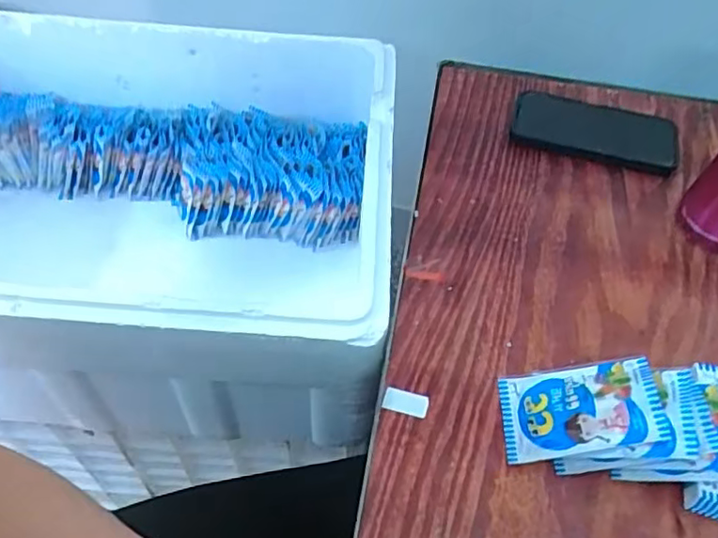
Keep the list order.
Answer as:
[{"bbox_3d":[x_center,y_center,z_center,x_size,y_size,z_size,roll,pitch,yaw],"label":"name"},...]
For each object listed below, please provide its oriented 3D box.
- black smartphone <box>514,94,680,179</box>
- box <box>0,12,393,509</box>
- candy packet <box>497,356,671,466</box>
[{"bbox_3d":[0.246,-0.145,0.618,0.163,0.012,0.085,16,54,11],"label":"black smartphone"},{"bbox_3d":[-0.253,-0.054,0.657,0.557,0.245,0.409,4,52,-1],"label":"box"},{"bbox_3d":[0.152,0.096,0.411,0.104,0.014,0.064,-17,44,19],"label":"candy packet"}]

